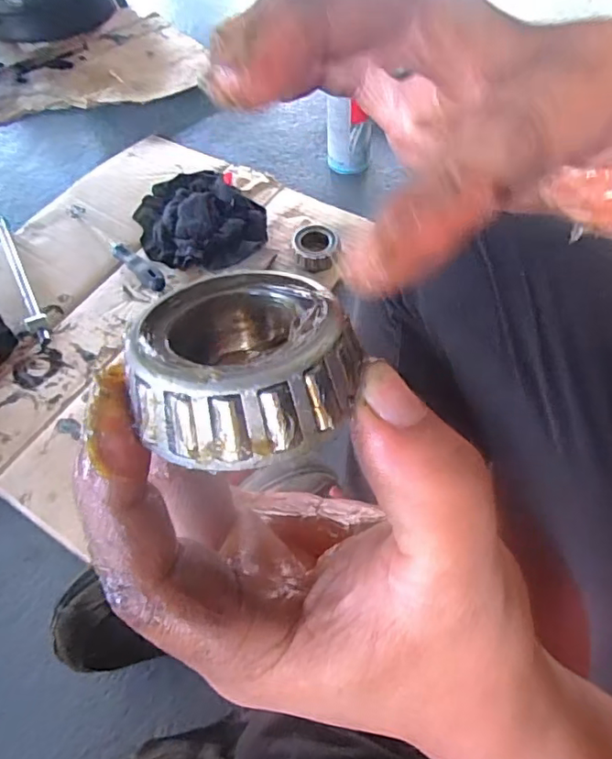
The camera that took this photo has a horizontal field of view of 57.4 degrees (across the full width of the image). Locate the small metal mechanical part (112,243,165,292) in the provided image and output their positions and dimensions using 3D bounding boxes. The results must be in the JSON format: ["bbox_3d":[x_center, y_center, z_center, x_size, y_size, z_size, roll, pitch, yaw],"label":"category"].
[{"bbox_3d":[-0.226,-0.153,0.757,0.112,0.018,0.024,38,67,24],"label":"small metal mechanical part"}]

